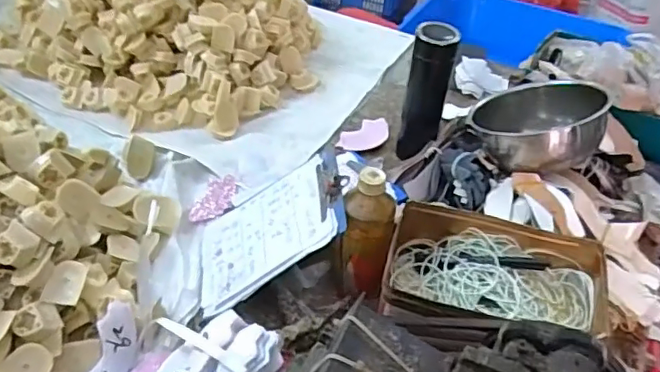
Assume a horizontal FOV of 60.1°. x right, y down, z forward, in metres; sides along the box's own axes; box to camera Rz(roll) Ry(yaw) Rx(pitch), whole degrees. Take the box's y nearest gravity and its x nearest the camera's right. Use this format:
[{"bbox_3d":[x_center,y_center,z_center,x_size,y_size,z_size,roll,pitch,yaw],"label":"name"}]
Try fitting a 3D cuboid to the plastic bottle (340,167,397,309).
[{"bbox_3d":[0.044,0.063,0.677,0.057,0.172,0.055,10,43,6],"label":"plastic bottle"}]

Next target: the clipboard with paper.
[{"bbox_3d":[-0.075,0.051,0.717,0.221,0.016,0.153,-33,41,19],"label":"clipboard with paper"}]

